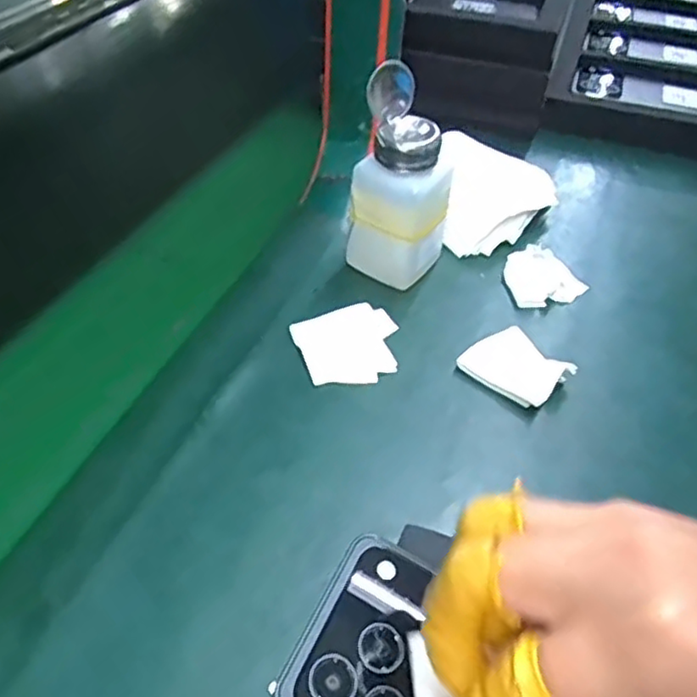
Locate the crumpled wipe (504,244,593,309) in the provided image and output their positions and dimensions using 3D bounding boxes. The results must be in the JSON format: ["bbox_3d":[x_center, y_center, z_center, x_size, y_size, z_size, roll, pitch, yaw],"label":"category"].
[{"bbox_3d":[0.136,-0.051,0.459,0.051,0.018,0.045,-7,46,-10],"label":"crumpled wipe"}]

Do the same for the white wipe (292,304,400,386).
[{"bbox_3d":[0.002,-0.003,0.412,0.063,0.005,0.060,-15,48,-17],"label":"white wipe"}]

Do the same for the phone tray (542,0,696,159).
[{"bbox_3d":[0.365,-0.356,0.751,0.219,0.029,0.511,16,48,12],"label":"phone tray"}]

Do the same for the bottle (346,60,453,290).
[{"bbox_3d":[0.036,-0.105,0.424,0.062,0.129,0.056,15,46,11],"label":"bottle"}]

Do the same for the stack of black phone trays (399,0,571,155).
[{"bbox_3d":[0.167,-0.409,0.747,0.188,0.089,0.506,11,45,8],"label":"stack of black phone trays"}]

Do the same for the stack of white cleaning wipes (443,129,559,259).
[{"bbox_3d":[0.119,-0.123,0.519,0.083,0.027,0.126,4,45,1],"label":"stack of white cleaning wipes"}]

